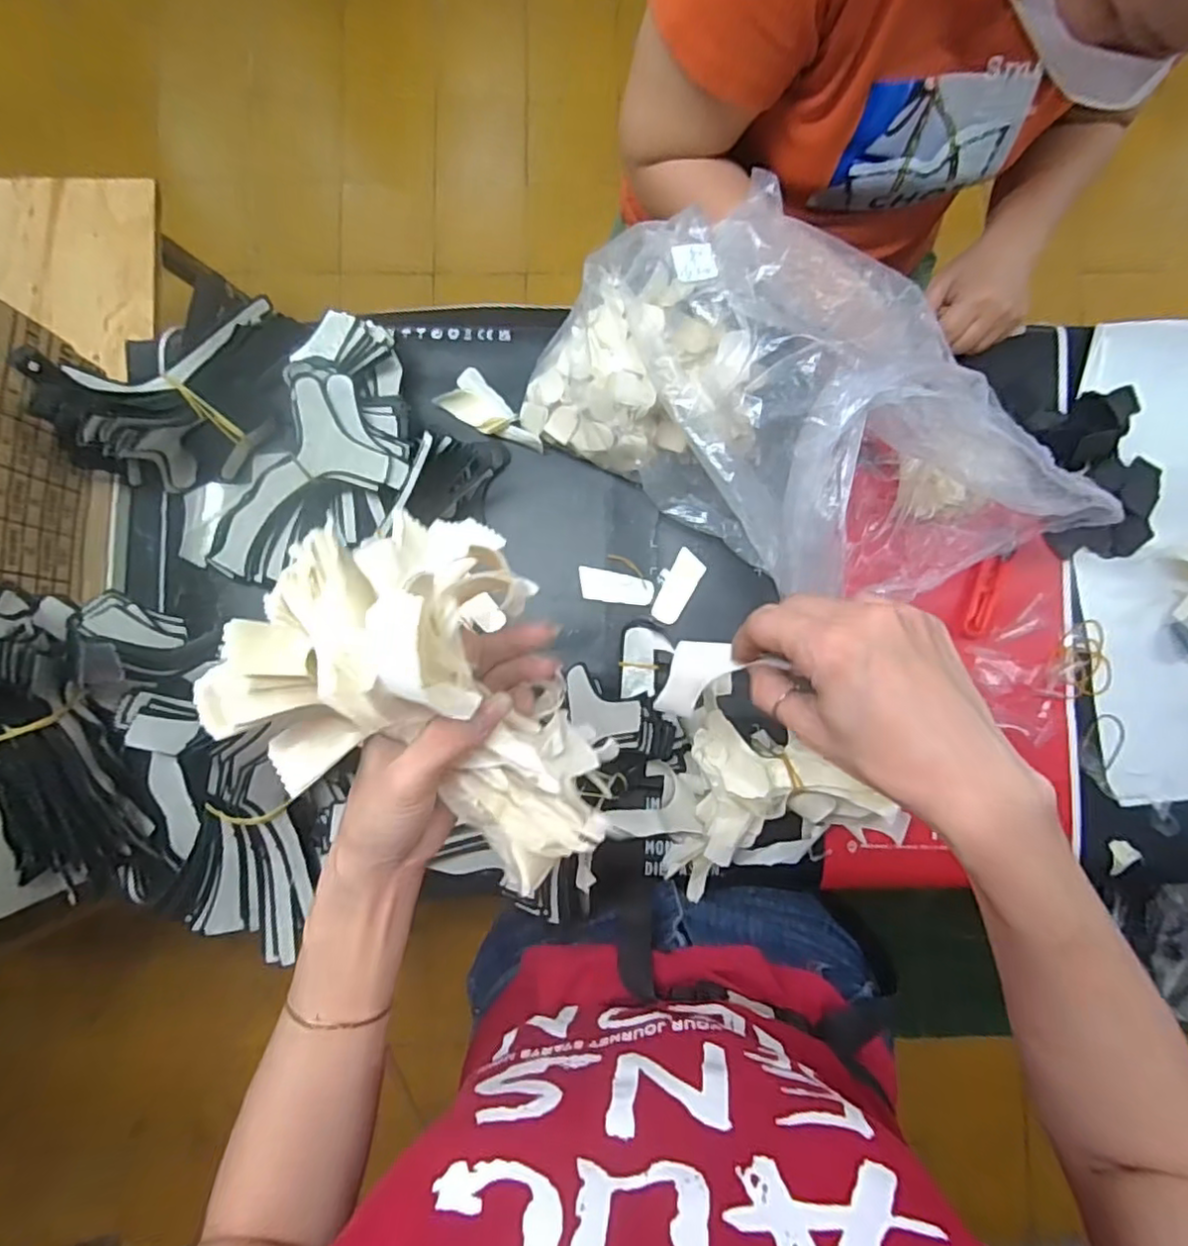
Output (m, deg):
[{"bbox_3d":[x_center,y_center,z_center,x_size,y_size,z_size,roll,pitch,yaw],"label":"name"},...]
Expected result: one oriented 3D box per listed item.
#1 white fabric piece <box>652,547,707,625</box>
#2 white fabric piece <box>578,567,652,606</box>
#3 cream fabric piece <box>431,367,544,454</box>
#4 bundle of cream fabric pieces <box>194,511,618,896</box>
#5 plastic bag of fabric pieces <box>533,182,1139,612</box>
[{"bbox_3d":[0.077,-0.032,0.588,0.029,0.004,0.069,29,87,1],"label":"white fabric piece"},{"bbox_3d":[0.020,-0.033,0.589,0.068,0.004,0.029,9,87,0],"label":"white fabric piece"},{"bbox_3d":[-0.092,-0.189,0.588,0.102,0.020,0.046,40,88,1],"label":"cream fabric piece"},{"bbox_3d":[-0.059,0.035,0.286,0.162,0.094,0.127,28,87,1],"label":"bundle of cream fabric pieces"},{"bbox_3d":[0.169,-0.163,0.495,0.425,0.208,0.246,38,87,1],"label":"plastic bag of fabric pieces"}]

